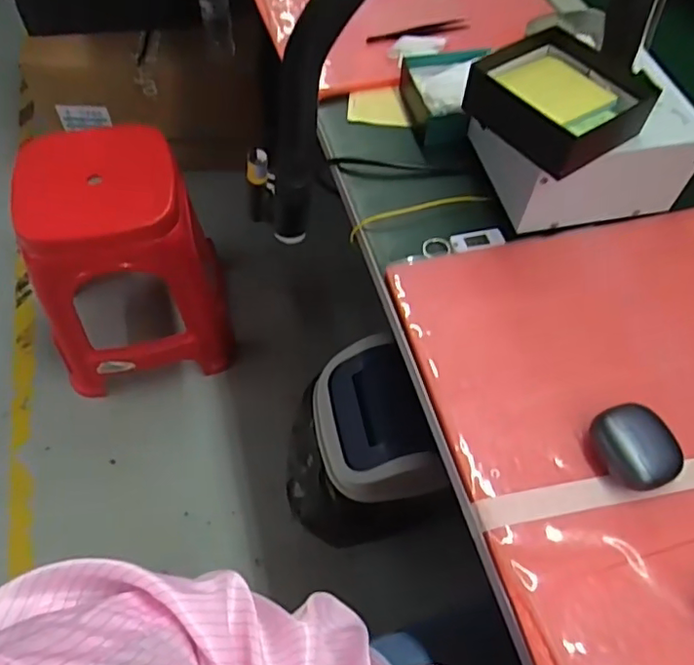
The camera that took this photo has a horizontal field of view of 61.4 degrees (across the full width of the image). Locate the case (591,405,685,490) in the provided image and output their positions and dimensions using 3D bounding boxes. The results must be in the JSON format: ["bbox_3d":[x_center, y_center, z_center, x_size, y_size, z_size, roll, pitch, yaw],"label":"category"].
[{"bbox_3d":[0.192,0.074,0.386,0.040,0.025,0.054,-15,59,-13],"label":"case"}]

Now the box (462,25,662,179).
[{"bbox_3d":[0.160,-0.181,0.453,0.114,0.040,0.121,-30,64,-21],"label":"box"}]

